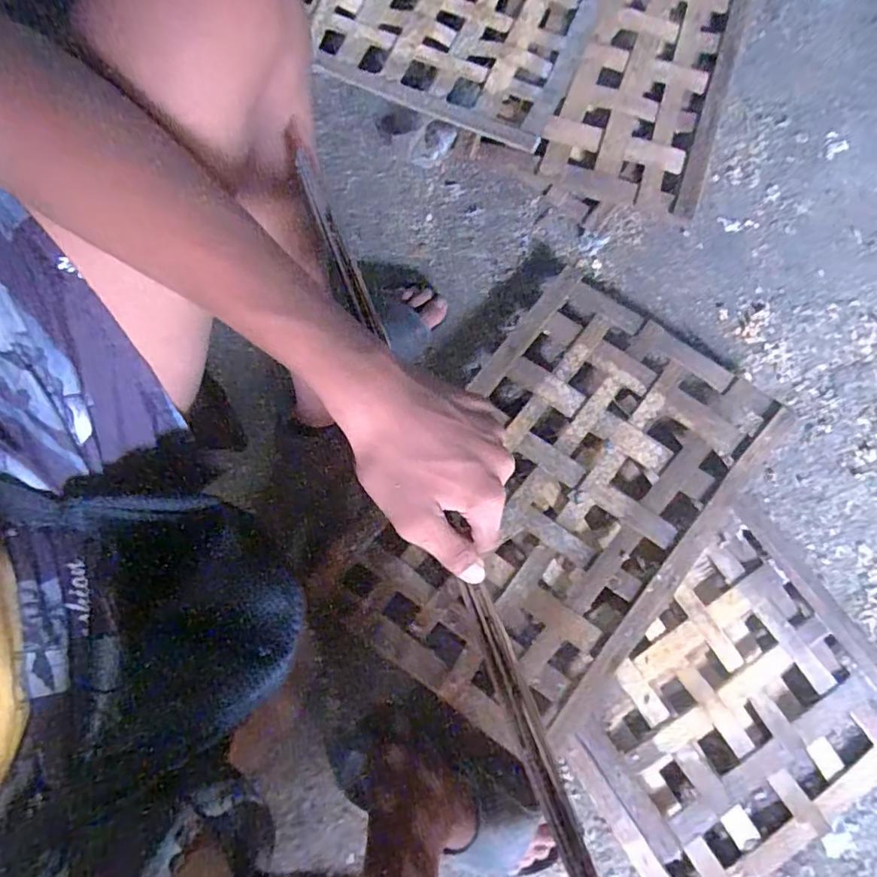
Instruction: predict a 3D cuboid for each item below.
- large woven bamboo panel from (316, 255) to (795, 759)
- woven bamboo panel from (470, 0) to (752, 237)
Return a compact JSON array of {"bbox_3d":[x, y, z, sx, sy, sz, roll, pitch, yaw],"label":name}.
[{"bbox_3d":[0.147,0.081,0.711,0.348,0.032,0.532,39,81,9],"label":"large woven bamboo panel"},{"bbox_3d":[0.273,-0.578,0.827,0.321,0.025,0.544,16,83,1],"label":"woven bamboo panel"}]

